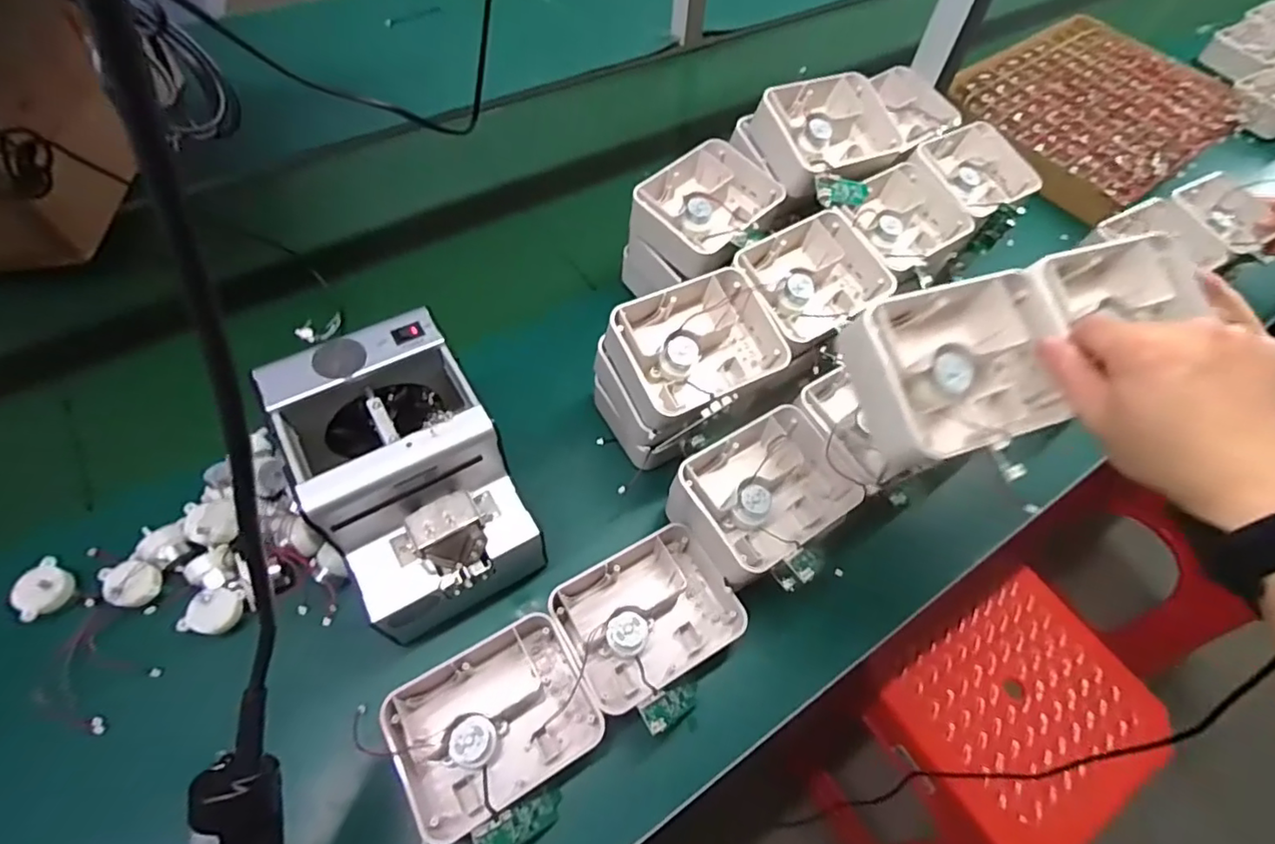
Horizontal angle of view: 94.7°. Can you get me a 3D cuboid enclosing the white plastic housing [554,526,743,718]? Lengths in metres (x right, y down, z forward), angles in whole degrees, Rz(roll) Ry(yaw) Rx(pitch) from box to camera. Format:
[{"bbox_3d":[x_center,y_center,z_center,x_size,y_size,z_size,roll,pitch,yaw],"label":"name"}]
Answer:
[{"bbox_3d":[0.007,0.151,0.456,0.135,0.043,0.106,-26,62,-21],"label":"white plastic housing"}]

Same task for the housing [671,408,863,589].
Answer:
[{"bbox_3d":[0.103,0.056,0.474,0.143,0.055,0.107,-34,65,-25],"label":"housing"}]

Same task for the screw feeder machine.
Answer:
[{"bbox_3d":[-0.168,0.044,0.437,0.124,0.146,0.179,-26,62,-21],"label":"screw feeder machine"}]

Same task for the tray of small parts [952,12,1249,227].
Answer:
[{"bbox_3d":[0.654,-0.458,0.856,0.447,0.051,0.313,-32,64,-24],"label":"tray of small parts"}]

